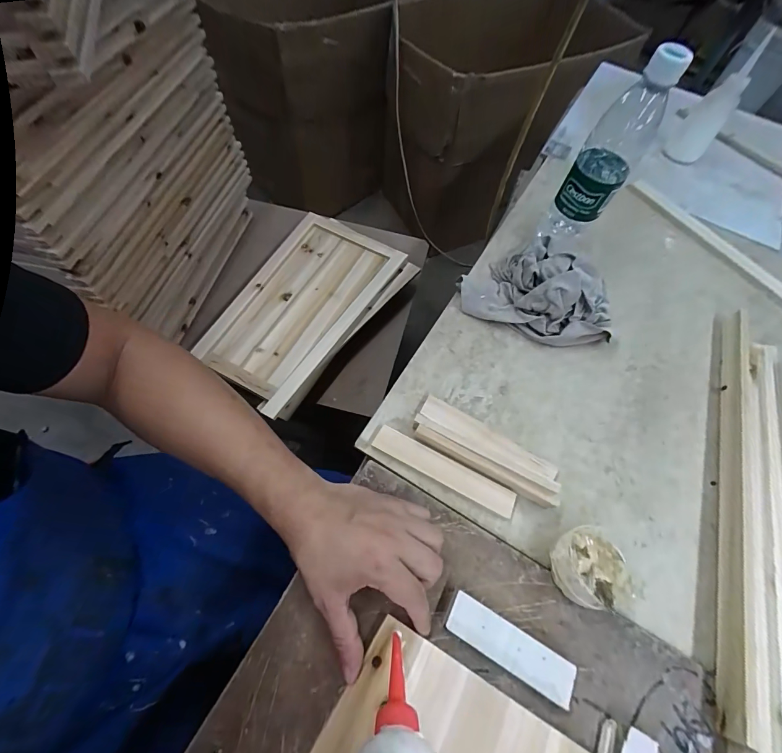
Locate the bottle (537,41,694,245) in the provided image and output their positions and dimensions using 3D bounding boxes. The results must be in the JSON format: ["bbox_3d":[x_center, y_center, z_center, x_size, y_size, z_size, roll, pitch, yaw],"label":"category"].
[{"bbox_3d":[0.249,-0.246,0.421,0.060,0.223,0.063,32,67,12],"label":"bottle"}]

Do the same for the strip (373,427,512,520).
[{"bbox_3d":[0.055,0.098,0.373,0.155,0.004,0.027,26,66,9],"label":"strip"}]

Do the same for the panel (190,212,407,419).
[{"bbox_3d":[-0.190,-0.167,0.744,0.250,0.024,0.442,31,67,11],"label":"panel"}]

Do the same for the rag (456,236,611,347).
[{"bbox_3d":[0.196,-0.124,0.458,0.192,0.067,0.144,22,65,8],"label":"rag"}]

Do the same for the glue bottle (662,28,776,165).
[{"bbox_3d":[0.512,-0.426,0.554,0.059,0.149,0.058,37,68,14],"label":"glue bottle"}]

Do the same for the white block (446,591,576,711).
[{"bbox_3d":[0.100,0.231,0.305,0.110,0.016,0.032,29,66,11],"label":"white block"}]

